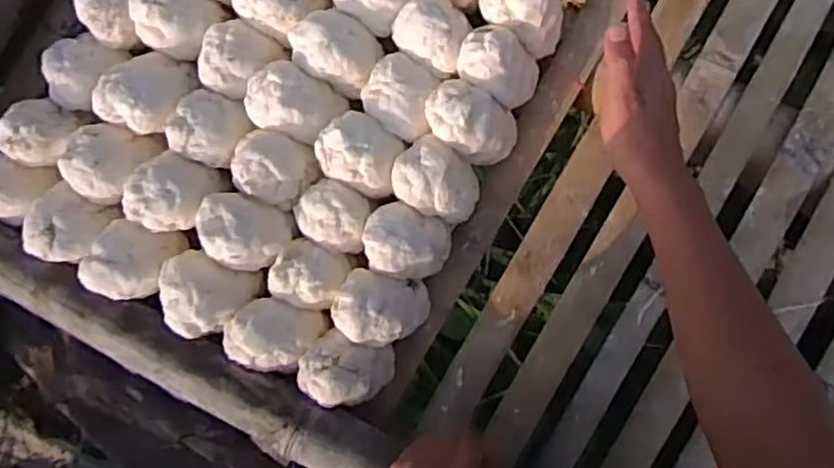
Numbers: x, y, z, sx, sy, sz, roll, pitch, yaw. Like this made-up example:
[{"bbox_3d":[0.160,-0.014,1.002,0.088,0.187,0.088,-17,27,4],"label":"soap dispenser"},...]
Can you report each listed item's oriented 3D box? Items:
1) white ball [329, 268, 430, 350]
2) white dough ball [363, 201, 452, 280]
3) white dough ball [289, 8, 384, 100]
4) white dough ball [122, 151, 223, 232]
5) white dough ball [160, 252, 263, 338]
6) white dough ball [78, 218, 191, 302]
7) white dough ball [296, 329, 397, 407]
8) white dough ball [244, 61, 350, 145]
[{"bbox_3d":[-0.039,0.071,0.640,0.071,0.065,0.067,14,91,9],"label":"white ball"},{"bbox_3d":[-0.011,0.010,0.650,0.077,0.071,0.067,24,92,9],"label":"white dough ball"},{"bbox_3d":[-0.076,-0.176,0.653,0.077,0.062,0.070,0,88,9],"label":"white dough ball"},{"bbox_3d":[-0.235,-0.037,0.644,0.064,0.054,0.074,27,93,9],"label":"white dough ball"},{"bbox_3d":[-0.203,0.060,0.644,0.077,0.057,0.075,0,88,9],"label":"white dough ball"},{"bbox_3d":[-0.274,0.027,0.648,0.065,0.052,0.076,25,92,9],"label":"white dough ball"},{"bbox_3d":[-0.070,0.129,0.637,0.072,0.052,0.065,17,91,9],"label":"white dough ball"},{"bbox_3d":[-0.120,-0.125,0.653,0.080,0.061,0.068,31,93,9],"label":"white dough ball"}]

